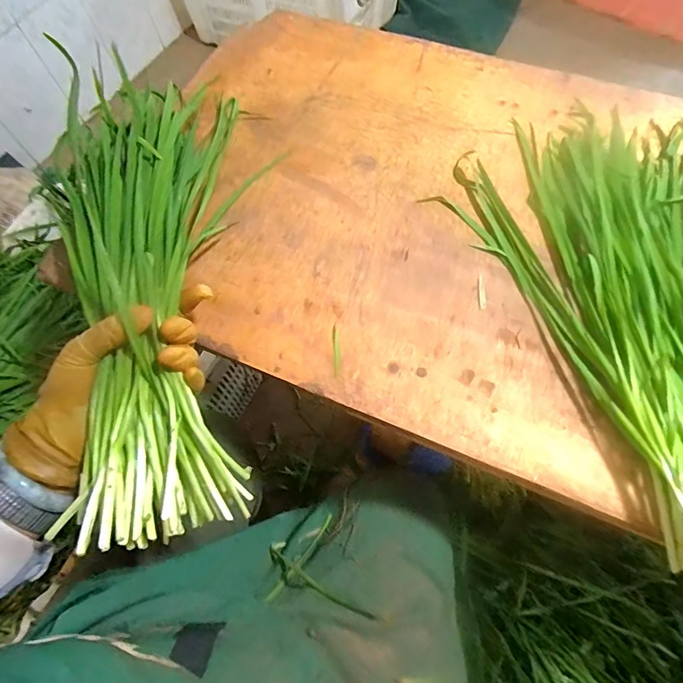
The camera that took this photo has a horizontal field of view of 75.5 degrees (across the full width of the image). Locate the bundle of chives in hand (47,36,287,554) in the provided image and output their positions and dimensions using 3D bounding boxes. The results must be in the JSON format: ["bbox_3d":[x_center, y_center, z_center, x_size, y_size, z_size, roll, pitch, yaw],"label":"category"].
[{"bbox_3d":[-0.159,-0.049,0.372,0.127,0.094,0.396,-9,70,-1],"label":"bundle of chives in hand"}]

